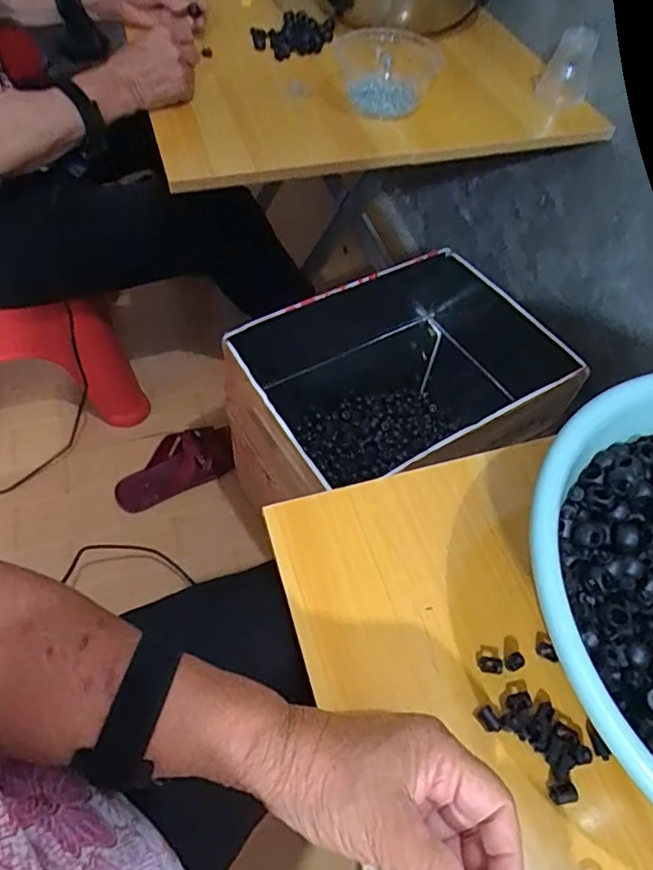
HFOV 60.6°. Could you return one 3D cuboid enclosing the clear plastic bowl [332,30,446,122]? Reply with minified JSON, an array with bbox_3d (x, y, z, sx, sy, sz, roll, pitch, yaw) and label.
[{"bbox_3d":[0.081,-0.500,0.760,0.141,0.068,0.129,1,56,-2],"label":"clear plastic bowl"}]

